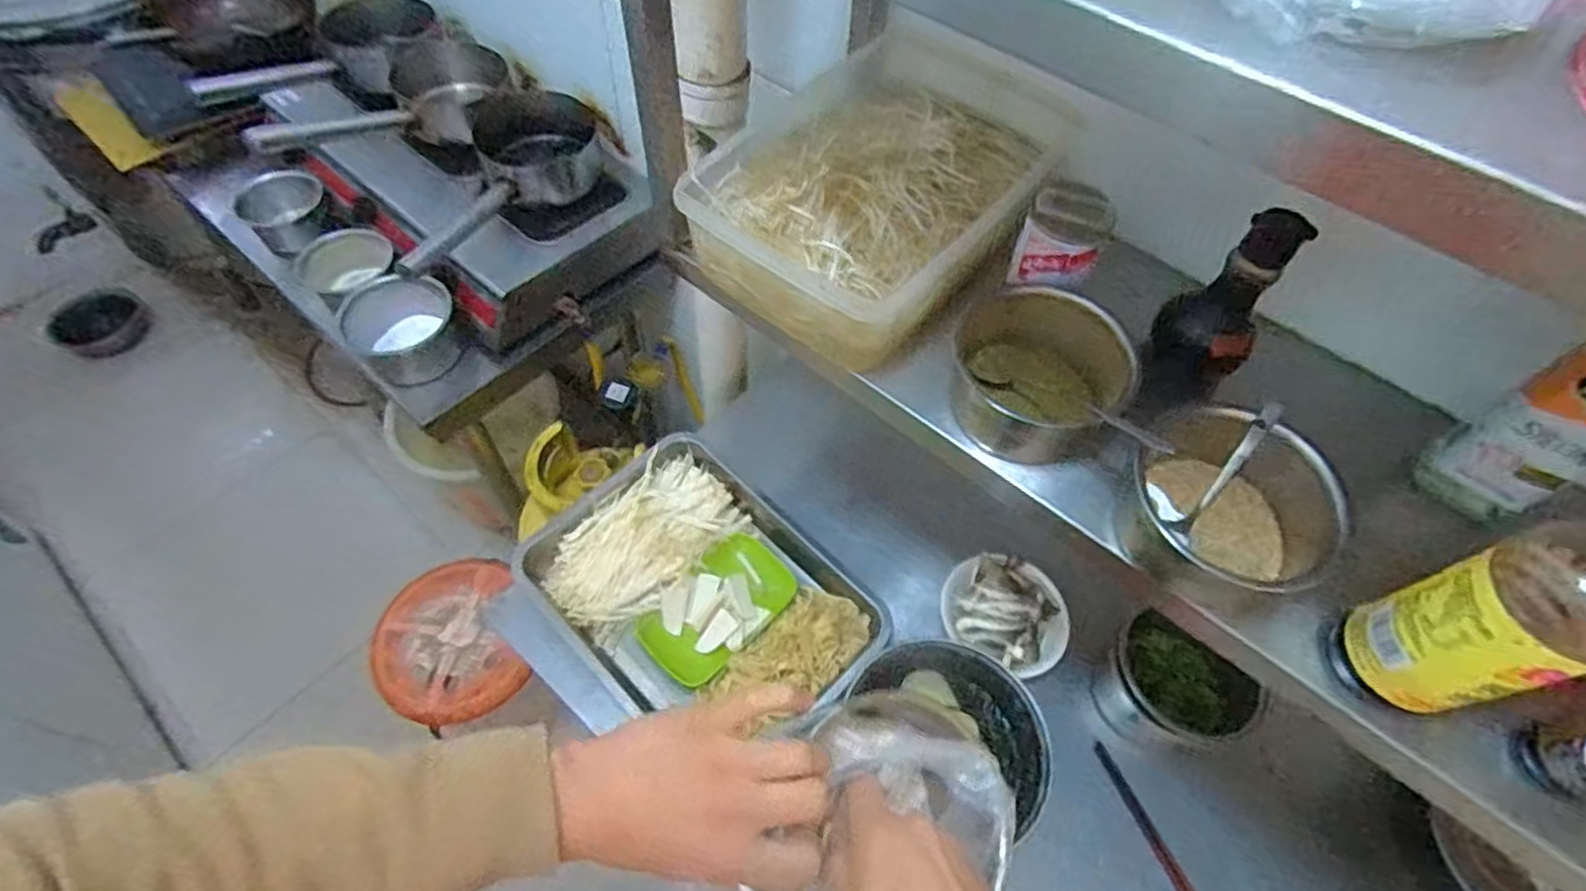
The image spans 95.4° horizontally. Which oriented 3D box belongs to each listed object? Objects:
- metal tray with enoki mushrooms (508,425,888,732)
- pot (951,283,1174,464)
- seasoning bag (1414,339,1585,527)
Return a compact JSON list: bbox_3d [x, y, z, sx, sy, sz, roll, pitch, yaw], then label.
[{"bbox_3d":[-0.105,0.186,0.887,0.393,0.075,0.290,37,62,19],"label":"metal tray with enoki mushrooms"},{"bbox_3d":[0.200,-0.050,0.565,0.155,0.085,0.112,21,58,10],"label":"pot"},{"bbox_3d":[0.495,-0.008,0.473,0.025,0.163,0.065,-18,59,-15],"label":"seasoning bag"}]

